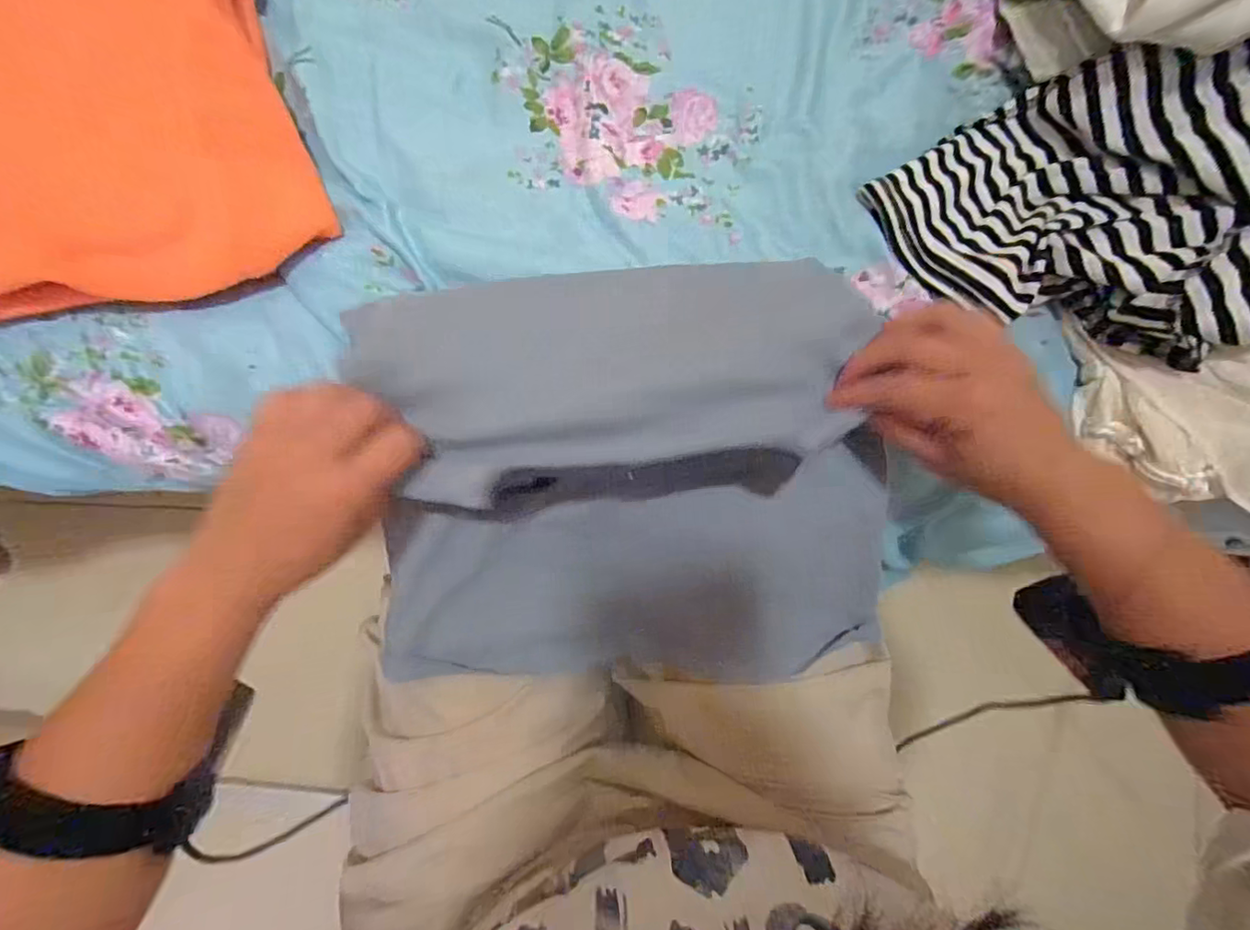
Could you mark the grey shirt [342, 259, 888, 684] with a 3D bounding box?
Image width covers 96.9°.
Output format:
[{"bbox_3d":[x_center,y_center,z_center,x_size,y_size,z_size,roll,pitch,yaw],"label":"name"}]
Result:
[{"bbox_3d":[0.005,0.011,0.339,0.296,0.086,0.250,0,87,-5],"label":"grey shirt"}]

